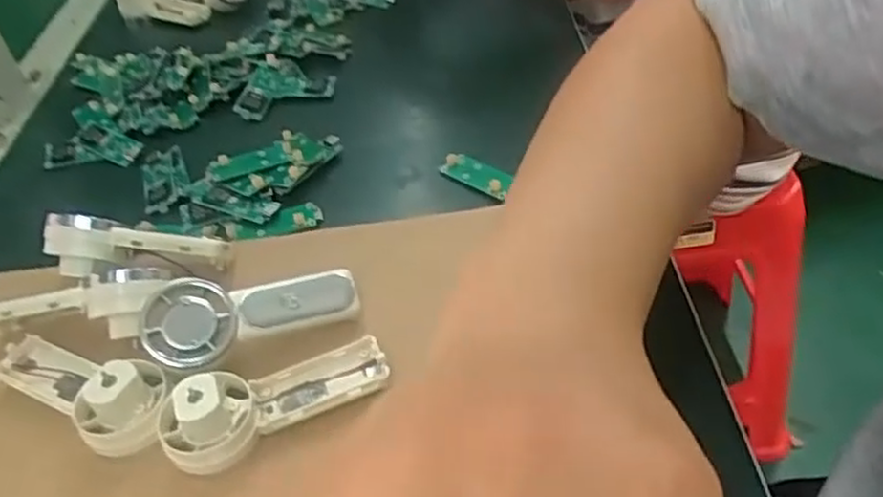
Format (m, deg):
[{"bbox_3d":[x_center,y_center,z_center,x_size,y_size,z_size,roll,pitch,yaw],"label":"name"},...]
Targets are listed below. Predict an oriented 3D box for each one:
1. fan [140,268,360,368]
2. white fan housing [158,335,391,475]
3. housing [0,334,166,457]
[{"bbox_3d":[-0.086,0.023,0.332,0.091,0.025,0.036,-21,45,-18],"label":"fan"},{"bbox_3d":[-0.069,0.058,0.305,0.091,0.028,0.037,-27,44,-18],"label":"white fan housing"},{"bbox_3d":[-0.161,0.059,0.325,0.104,0.027,0.038,6,41,32],"label":"housing"}]

